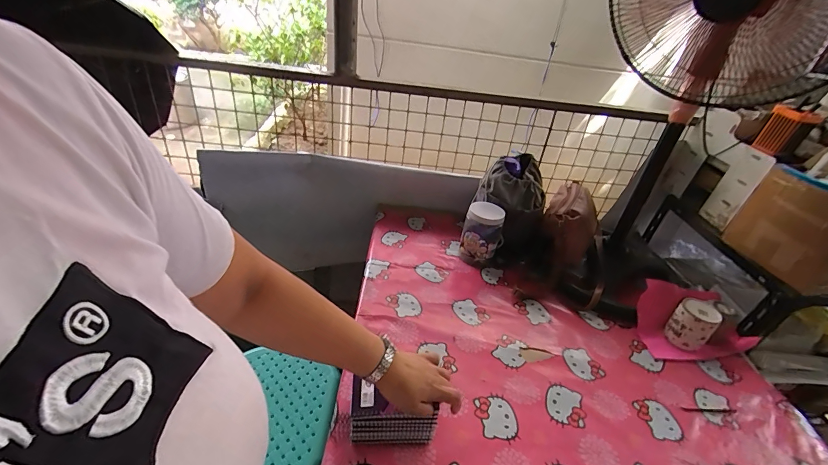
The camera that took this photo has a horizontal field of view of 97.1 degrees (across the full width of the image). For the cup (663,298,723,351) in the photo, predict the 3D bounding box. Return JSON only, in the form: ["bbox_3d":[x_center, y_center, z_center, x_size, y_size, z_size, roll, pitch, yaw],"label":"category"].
[{"bbox_3d":[0.652,0.211,0.856,0.098,0.094,0.080,-20,42,-35],"label":"cup"}]

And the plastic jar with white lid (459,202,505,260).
[{"bbox_3d":[0.187,0.007,1.016,0.104,0.152,0.096,5,33,-3],"label":"plastic jar with white lid"}]

